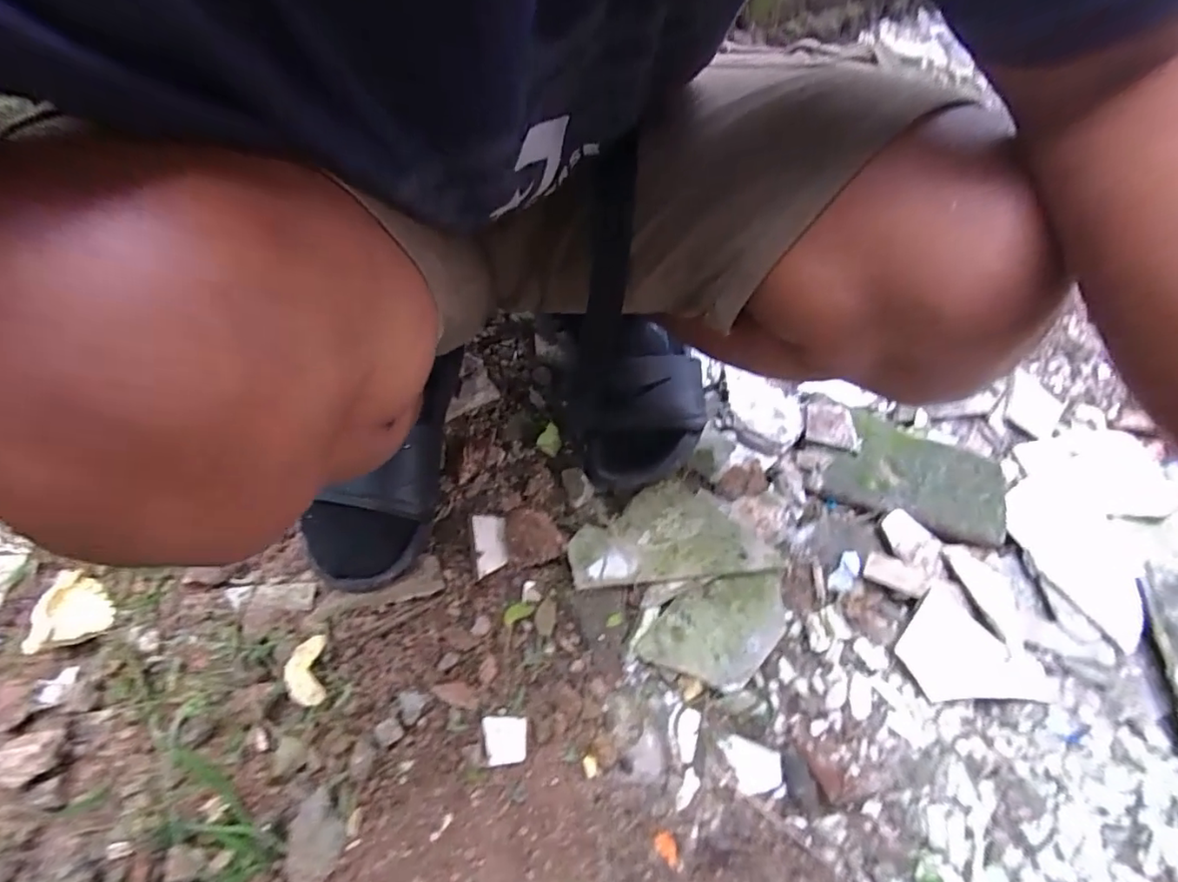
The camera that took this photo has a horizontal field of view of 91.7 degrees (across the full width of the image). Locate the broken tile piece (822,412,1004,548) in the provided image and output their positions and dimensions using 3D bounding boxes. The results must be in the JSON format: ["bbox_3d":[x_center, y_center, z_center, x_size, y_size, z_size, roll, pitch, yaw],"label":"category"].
[{"bbox_3d":[0.333,0.036,0.580,0.168,0.016,0.097,19,71,10],"label":"broken tile piece"}]

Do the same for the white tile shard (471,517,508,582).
[{"bbox_3d":[-0.090,0.095,0.523,0.035,0.004,0.056,11,60,-41],"label":"white tile shard"}]

